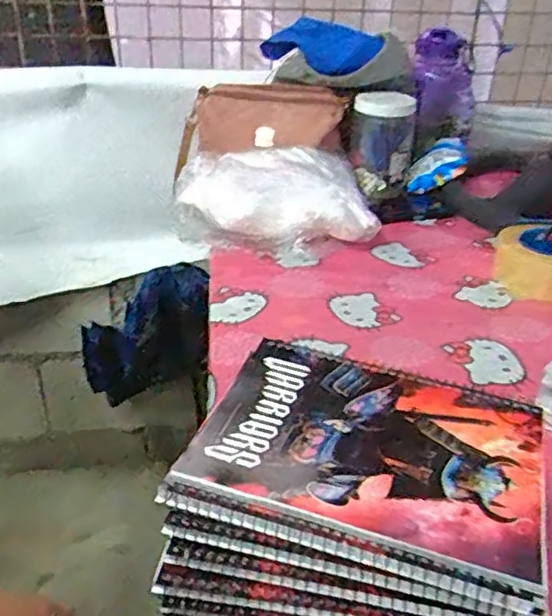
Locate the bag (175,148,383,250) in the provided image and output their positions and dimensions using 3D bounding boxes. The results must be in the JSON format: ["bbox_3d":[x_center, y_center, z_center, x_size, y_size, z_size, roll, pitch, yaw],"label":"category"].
[{"bbox_3d":[-0.006,-0.161,0.948,0.270,0.086,0.233,-4,31,-7],"label":"bag"}]

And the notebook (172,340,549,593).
[{"bbox_3d":[0.058,0.081,0.393,0.196,0.010,0.144,10,32,16],"label":"notebook"}]

